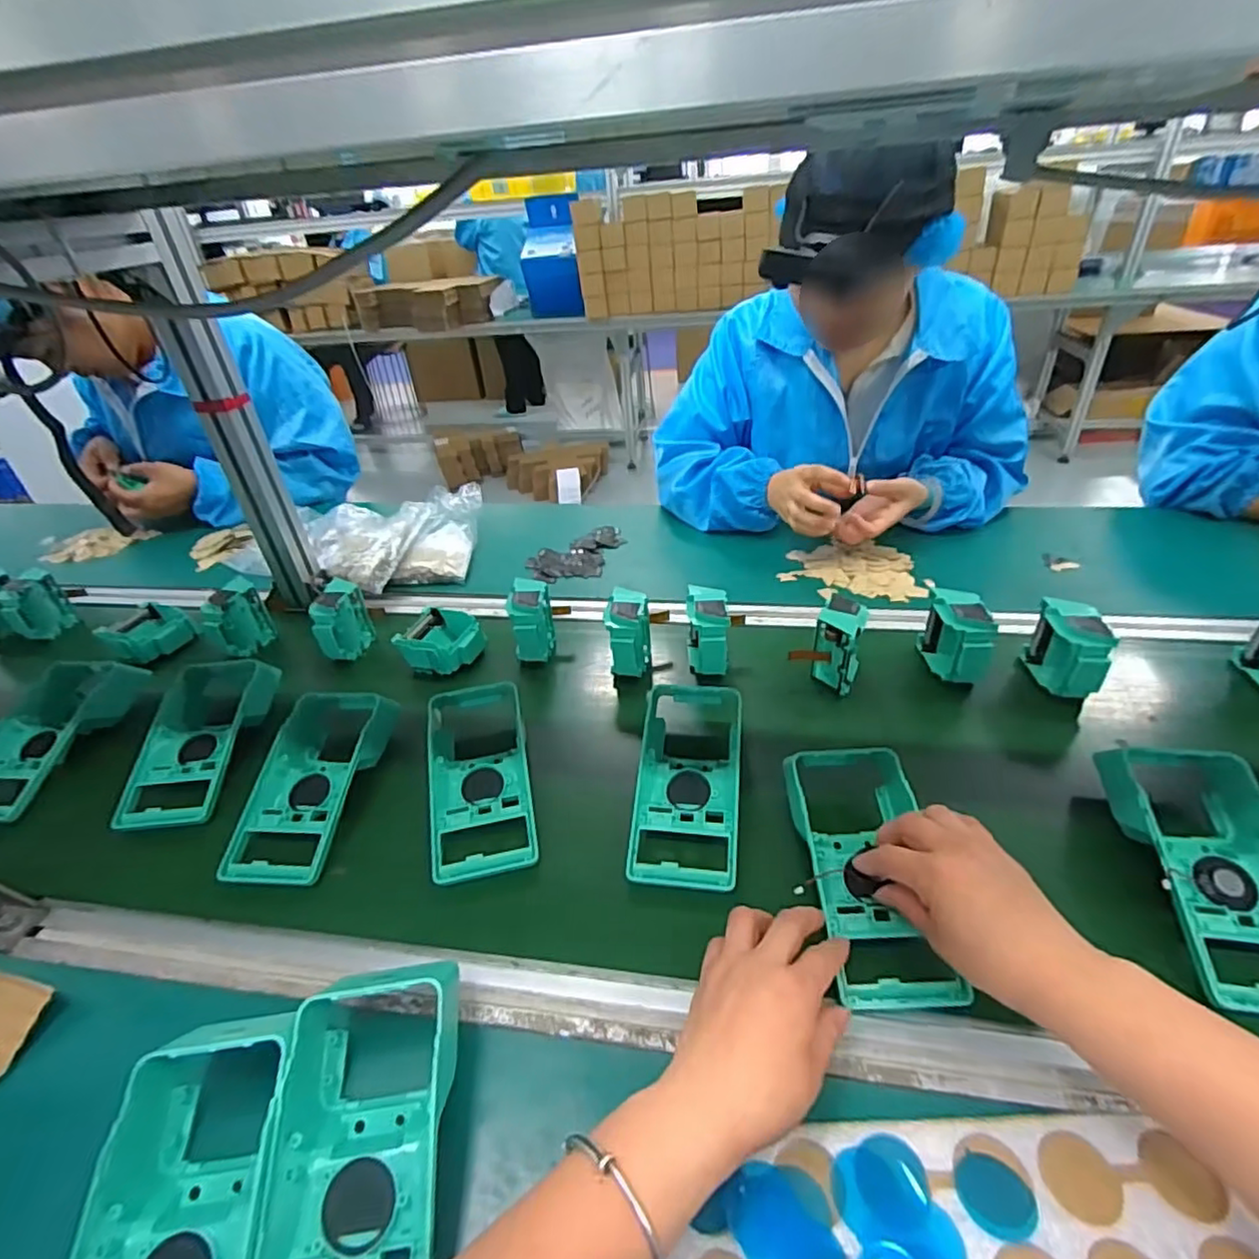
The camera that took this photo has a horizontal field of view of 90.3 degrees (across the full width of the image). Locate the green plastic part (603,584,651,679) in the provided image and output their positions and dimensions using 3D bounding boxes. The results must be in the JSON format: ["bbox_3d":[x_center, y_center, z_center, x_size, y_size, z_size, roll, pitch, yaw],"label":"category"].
[{"bbox_3d":[-0.001,0.008,0.658,0.045,0.079,0.072,-3,35,3],"label":"green plastic part"}]

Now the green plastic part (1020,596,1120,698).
[{"bbox_3d":[0.413,0.020,0.589,0.043,0.072,0.082,1,36,9],"label":"green plastic part"}]

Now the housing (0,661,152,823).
[{"bbox_3d":[-0.572,0.099,0.613,0.092,0.051,0.191,-2,36,5],"label":"housing"}]

